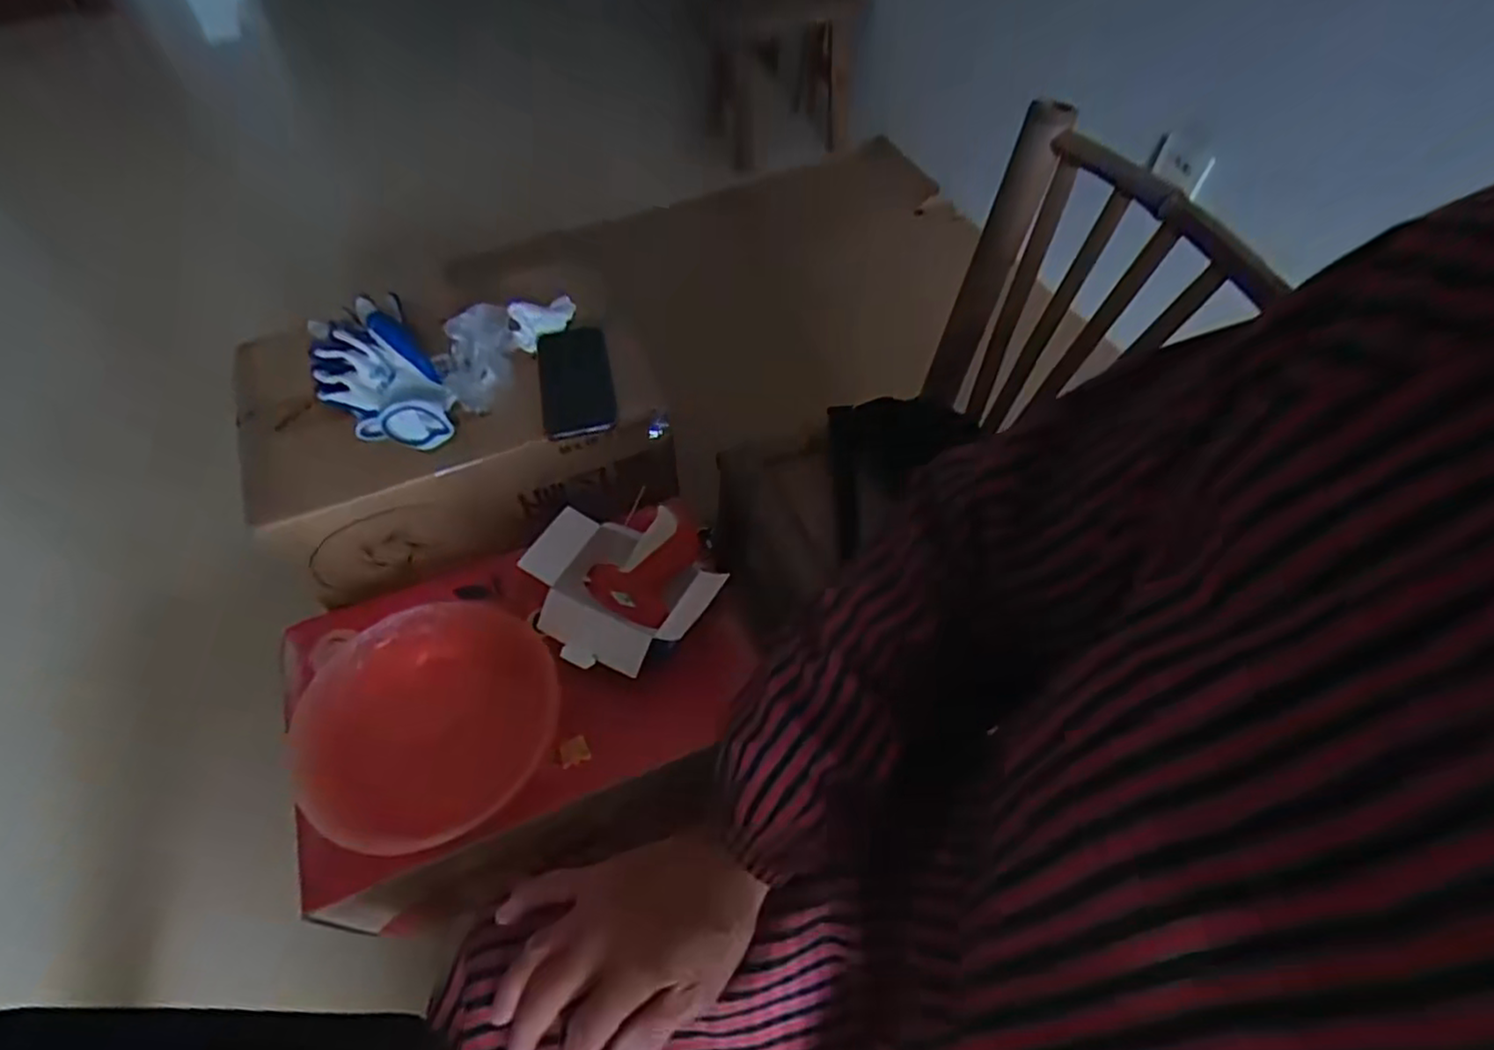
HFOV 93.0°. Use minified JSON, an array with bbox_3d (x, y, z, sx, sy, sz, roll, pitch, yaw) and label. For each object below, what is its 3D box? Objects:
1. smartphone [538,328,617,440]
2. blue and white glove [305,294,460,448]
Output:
[{"bbox_3d":[-0.209,-0.168,0.863,0.087,0.140,0.013,-9,43,-11],"label":"smartphone"},{"bbox_3d":[-0.395,-0.168,0.745,0.115,0.063,0.236,-29,61,-21],"label":"blue and white glove"}]

